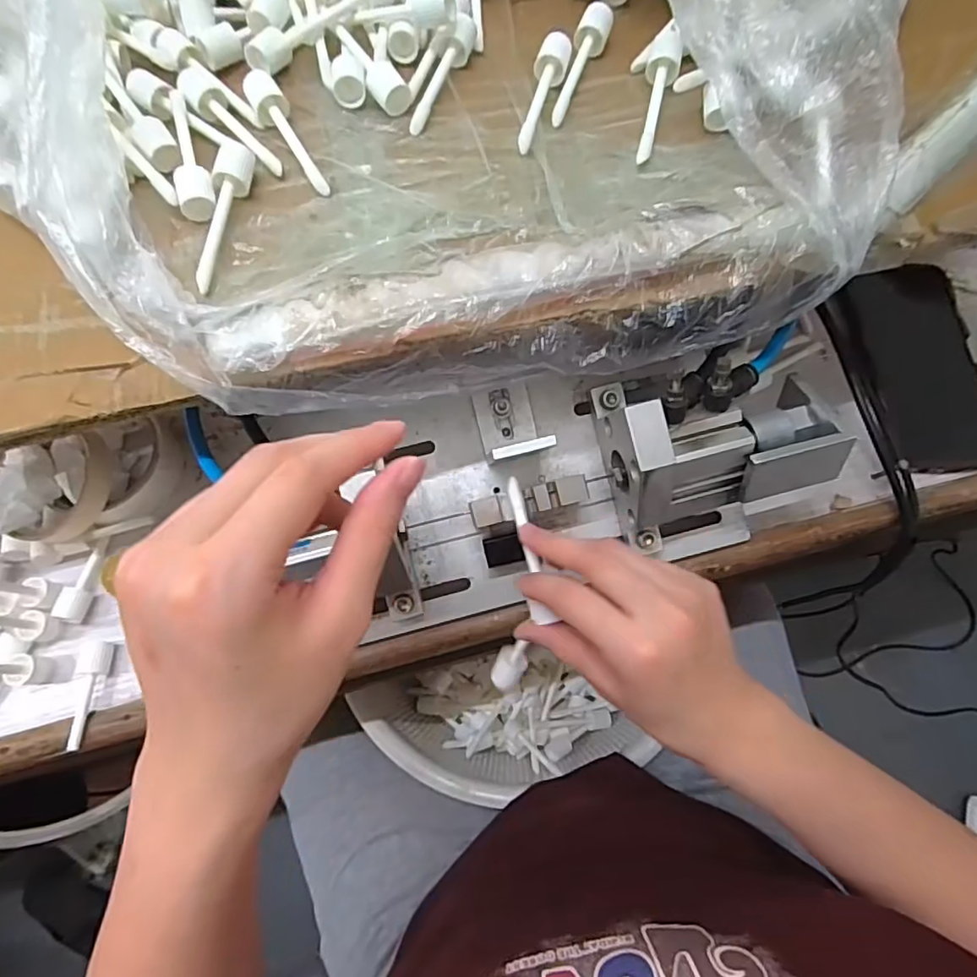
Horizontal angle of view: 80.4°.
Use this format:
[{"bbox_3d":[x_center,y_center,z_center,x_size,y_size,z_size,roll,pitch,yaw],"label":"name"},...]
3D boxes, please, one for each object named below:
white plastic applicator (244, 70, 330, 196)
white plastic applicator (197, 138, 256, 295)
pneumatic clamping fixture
[{"bbox_3d":[-0.112,-0.194,0.316,0.020,0.016,0.085,-24,74,-7],"label":"white plastic applicator"},{"bbox_3d":[-0.137,-0.145,0.301,0.016,0.015,0.089,3,72,2],"label":"white plastic applicator"},{"bbox_3d":[0.064,-0.013,0.361,0.295,0.105,0.129,-14,73,-4],"label":"pneumatic clamping fixture"}]

